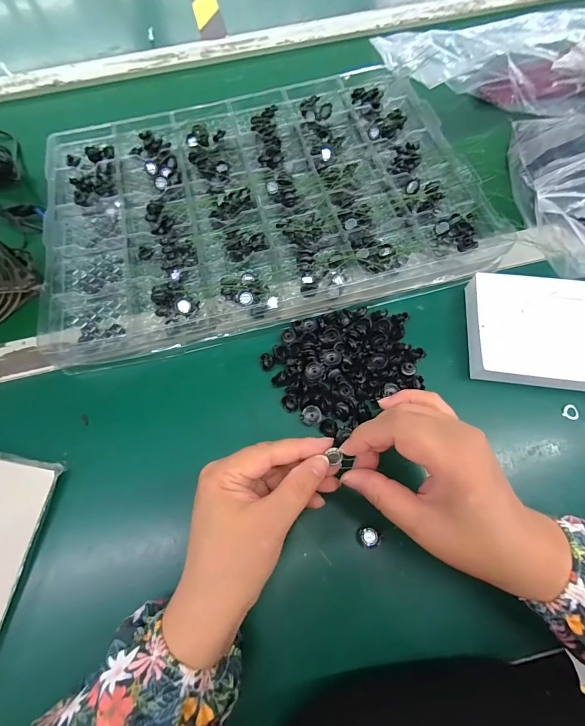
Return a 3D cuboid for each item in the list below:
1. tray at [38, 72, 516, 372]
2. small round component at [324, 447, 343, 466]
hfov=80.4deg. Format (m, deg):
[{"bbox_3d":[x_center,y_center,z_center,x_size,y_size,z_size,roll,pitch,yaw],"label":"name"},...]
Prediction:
[{"bbox_3d":[-0.040,-0.184,0.383,0.448,0.039,0.315,-13,69,-5],"label":"tray"},{"bbox_3d":[0.027,0.060,0.222,0.010,0.009,0.009,-16,69,-6],"label":"small round component"}]

